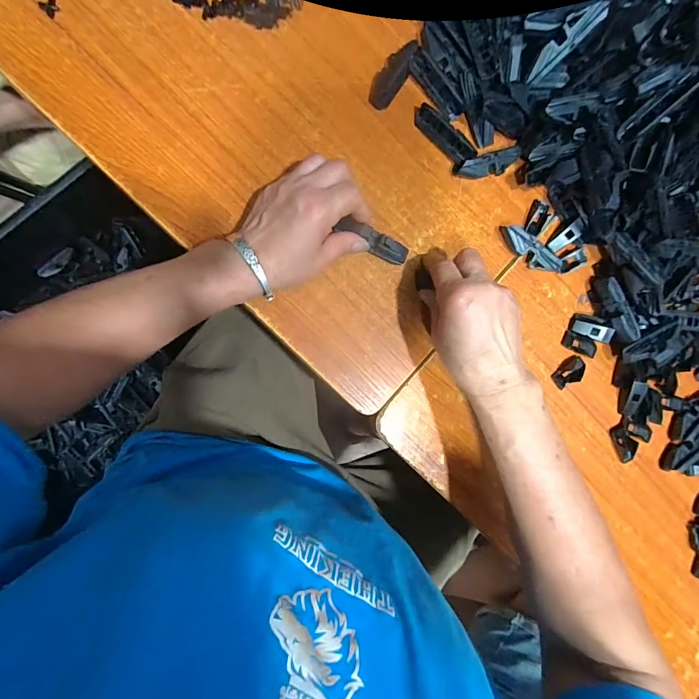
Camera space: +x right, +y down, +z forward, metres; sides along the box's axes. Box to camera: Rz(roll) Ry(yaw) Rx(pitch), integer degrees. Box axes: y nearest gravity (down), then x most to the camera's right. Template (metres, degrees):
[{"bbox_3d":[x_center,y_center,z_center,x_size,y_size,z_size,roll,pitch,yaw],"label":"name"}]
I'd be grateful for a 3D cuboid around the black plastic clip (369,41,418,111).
[{"bbox_3d":[0.044,-0.280,0.363,0.027,0.008,0.074,32,83,-9],"label":"black plastic clip"}]

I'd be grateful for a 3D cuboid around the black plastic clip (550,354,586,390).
[{"bbox_3d":[0.241,0.025,0.391,0.041,0.005,0.025,-31,95,-10],"label":"black plastic clip"}]

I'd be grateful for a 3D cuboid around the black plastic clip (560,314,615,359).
[{"bbox_3d":[0.263,-0.017,0.391,0.040,0.020,0.043,24,85,-10],"label":"black plastic clip"}]

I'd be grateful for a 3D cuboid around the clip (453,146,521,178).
[{"bbox_3d":[0.145,-0.192,0.370,0.070,0.019,0.018,-17,92,-11],"label":"clip"}]

